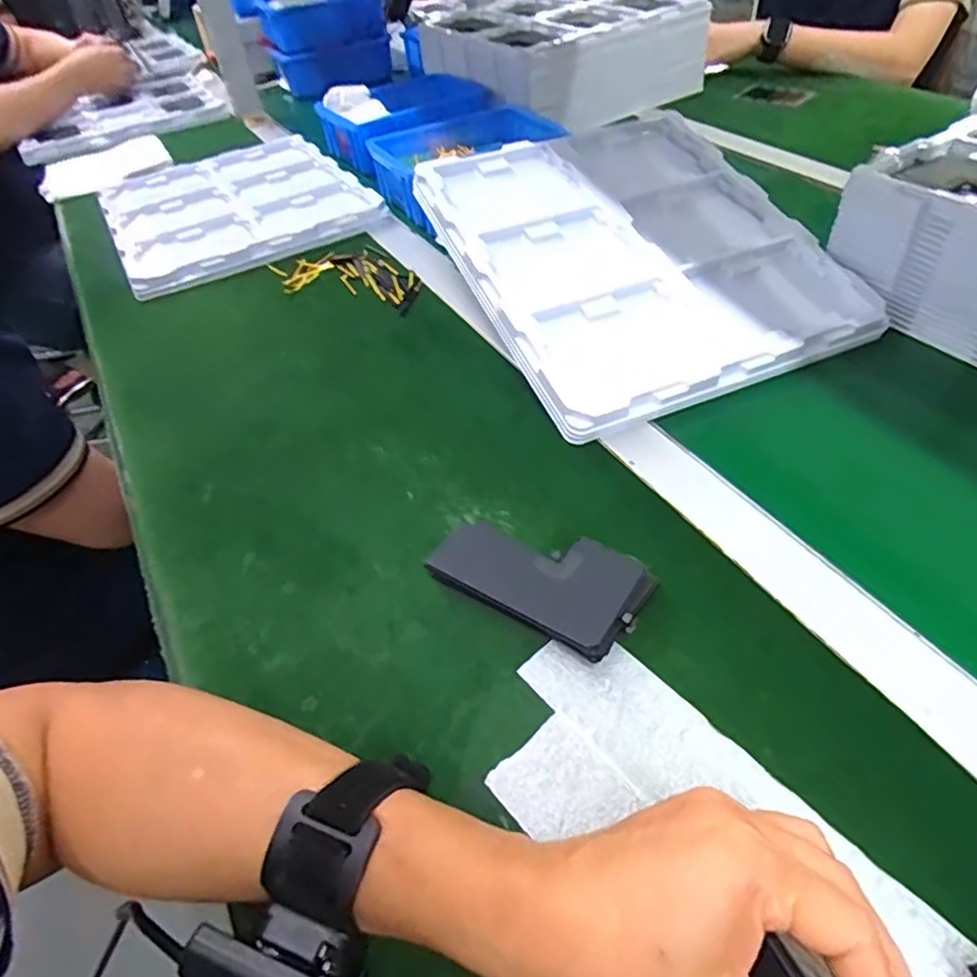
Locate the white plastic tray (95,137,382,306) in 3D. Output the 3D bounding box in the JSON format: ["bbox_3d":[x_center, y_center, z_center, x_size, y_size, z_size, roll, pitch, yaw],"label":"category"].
[{"bbox_3d":[-0.312,-0.347,0.790,0.297,0.038,0.326,-29,51,-22],"label":"white plastic tray"}]

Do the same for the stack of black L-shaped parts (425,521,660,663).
[{"bbox_3d":[0.029,0.051,0.361,0.114,0.021,0.064,23,52,24],"label":"stack of black L-shaped parts"}]

